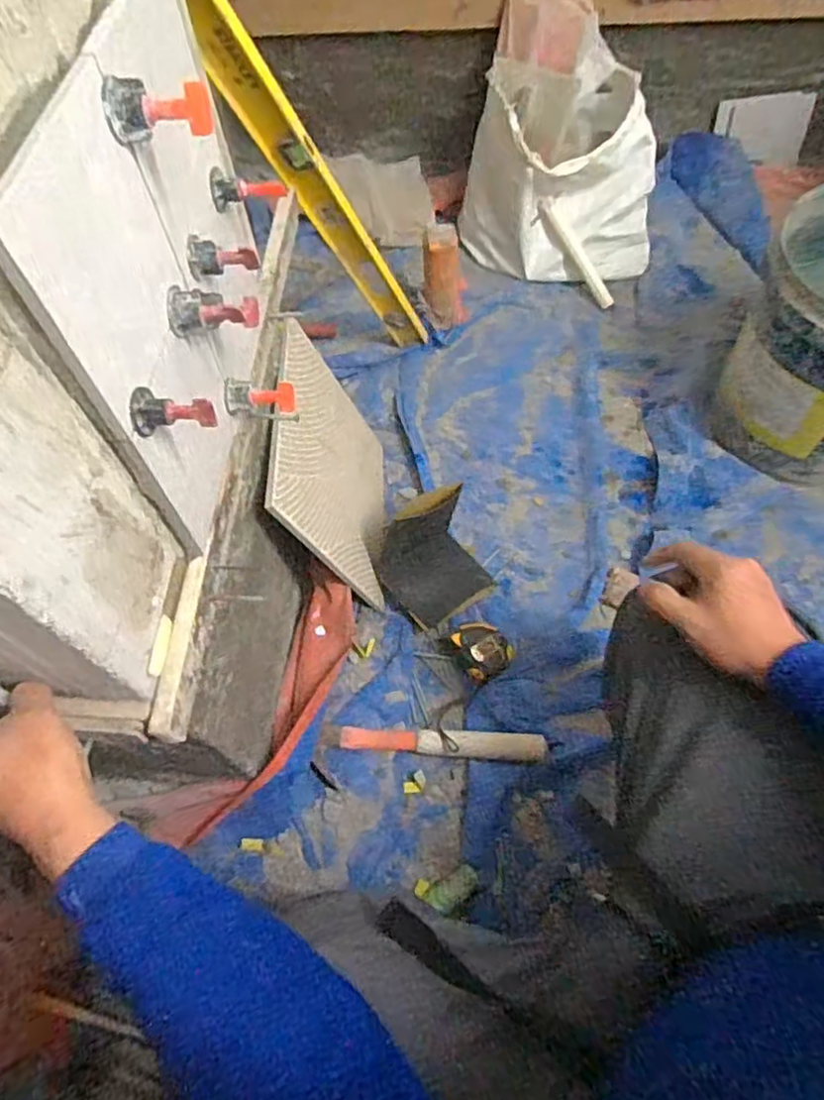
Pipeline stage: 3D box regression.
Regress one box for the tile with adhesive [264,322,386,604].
[{"bbox_3d":[-0.099,-0.106,0.878,0.011,0.288,0.293,-11,60,17],"label":"tile with adhesive"}]

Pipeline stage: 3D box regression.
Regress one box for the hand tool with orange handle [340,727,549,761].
[{"bbox_3d":[0.038,0.240,0.819,0.253,0.032,0.030,2,61,4],"label":"hand tool with orange handle"}]

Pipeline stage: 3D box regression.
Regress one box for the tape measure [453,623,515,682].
[{"bbox_3d":[0.098,0.134,0.873,0.068,0.053,0.066,-23,62,-10],"label":"tape measure"}]

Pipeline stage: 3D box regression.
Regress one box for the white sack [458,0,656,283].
[{"bbox_3d":[0.278,-0.714,1.173,0.349,0.339,0.304,10,61,8],"label":"white sack"}]

